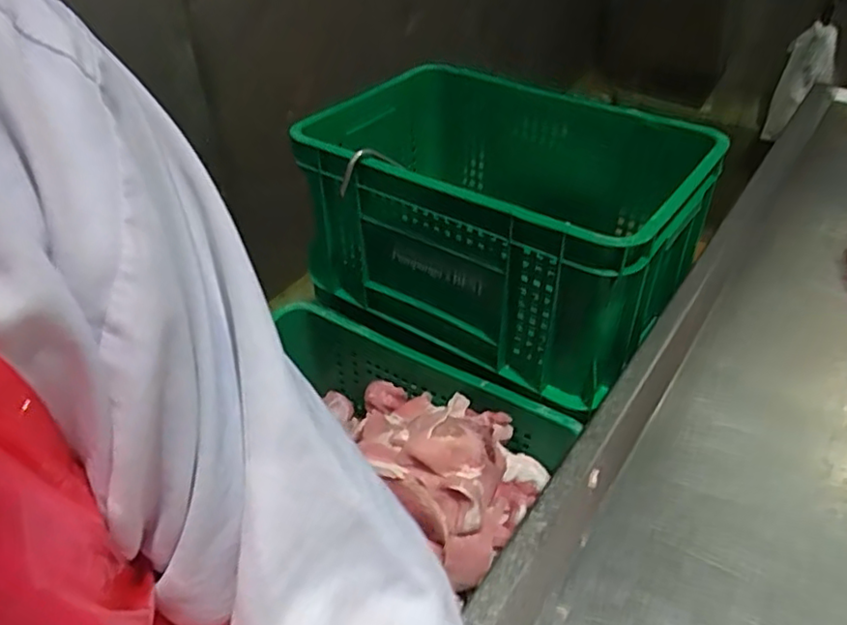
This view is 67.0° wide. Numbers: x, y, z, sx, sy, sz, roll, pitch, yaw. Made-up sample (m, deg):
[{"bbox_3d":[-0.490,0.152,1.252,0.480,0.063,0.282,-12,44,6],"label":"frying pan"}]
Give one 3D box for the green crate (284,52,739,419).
[{"bbox_3d":[0.108,-0.152,0.941,0.524,0.260,0.376,22,44,26],"label":"green crate"}]

